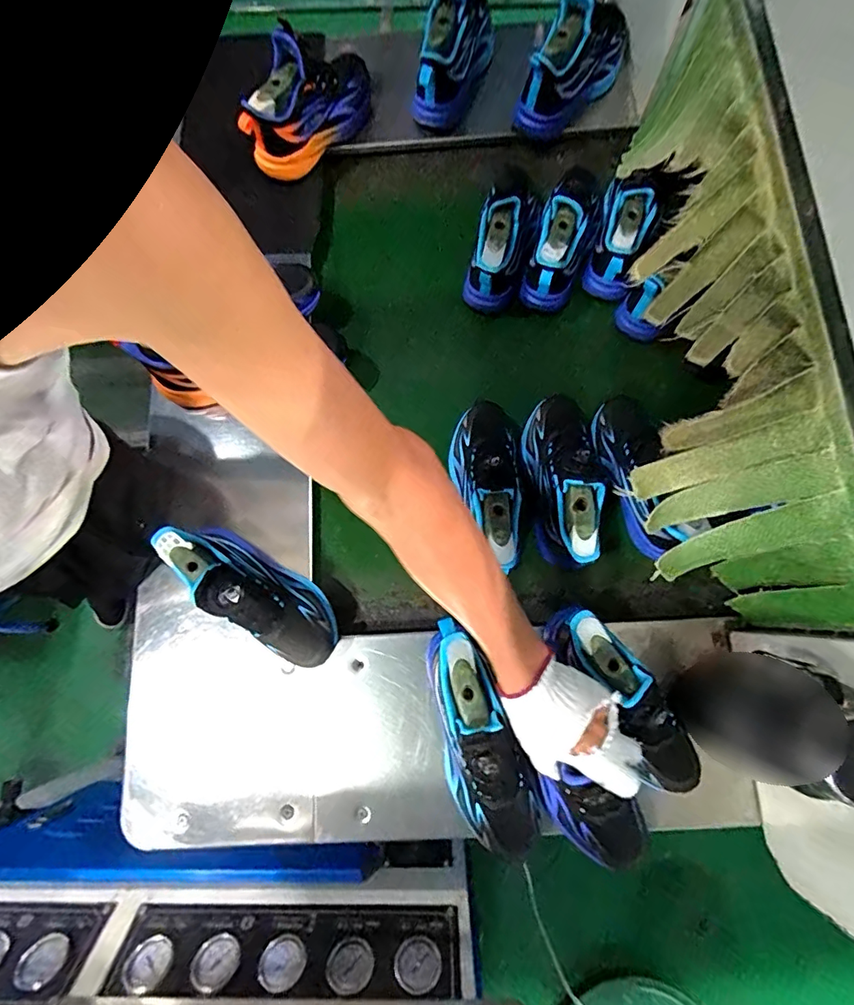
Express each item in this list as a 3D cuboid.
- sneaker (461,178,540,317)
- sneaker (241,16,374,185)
[{"bbox_3d":[0.115,-0.408,0.709,0.086,0.117,0.224,16,78,5],"label":"sneaker"},{"bbox_3d":[-0.166,-0.625,0.725,0.102,0.142,0.259,28,62,7],"label":"sneaker"}]

